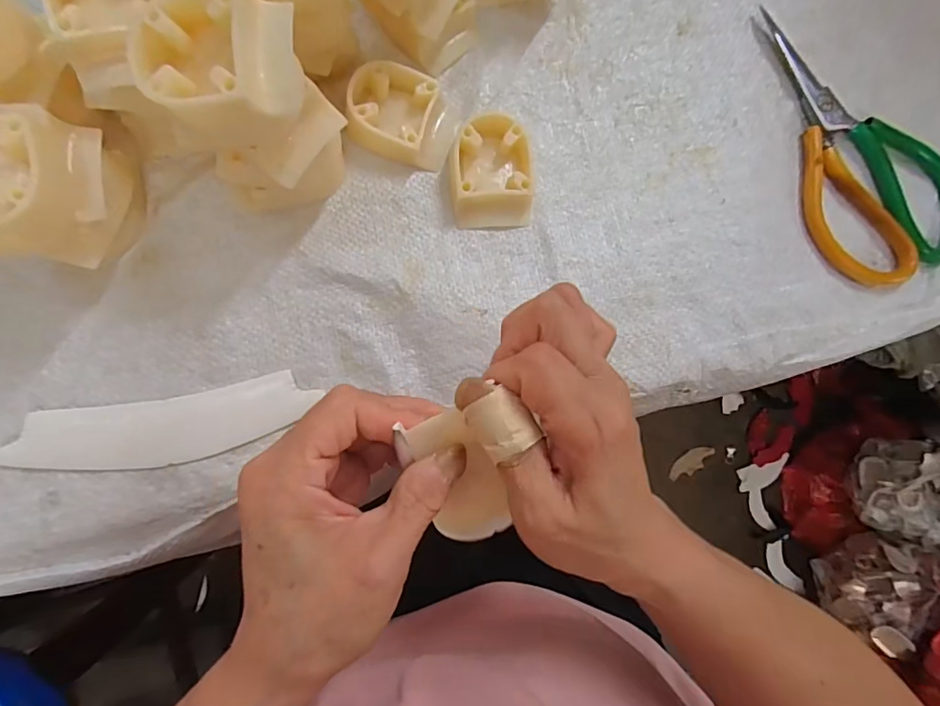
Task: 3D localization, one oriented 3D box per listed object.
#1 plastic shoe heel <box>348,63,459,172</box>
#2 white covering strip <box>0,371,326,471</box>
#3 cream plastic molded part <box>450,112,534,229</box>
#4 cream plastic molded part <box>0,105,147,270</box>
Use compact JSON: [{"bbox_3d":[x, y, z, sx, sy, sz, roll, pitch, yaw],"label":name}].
[{"bbox_3d":[-0.039,-0.136,0.290,0.060,0.022,0.048,6,82,-5],"label":"plastic shoe heel"},{"bbox_3d":[-0.159,0.040,0.265,0.148,0.008,0.037,-9,98,-7],"label":"white covering strip"},{"bbox_3d":[0.014,-0.104,0.289,0.049,0.025,0.056,0,82,-5],"label":"cream plastic molded part"},{"bbox_3d":[-0.197,-0.075,0.235,0.052,0.079,0.073,19,81,-3],"label":"cream plastic molded part"}]

